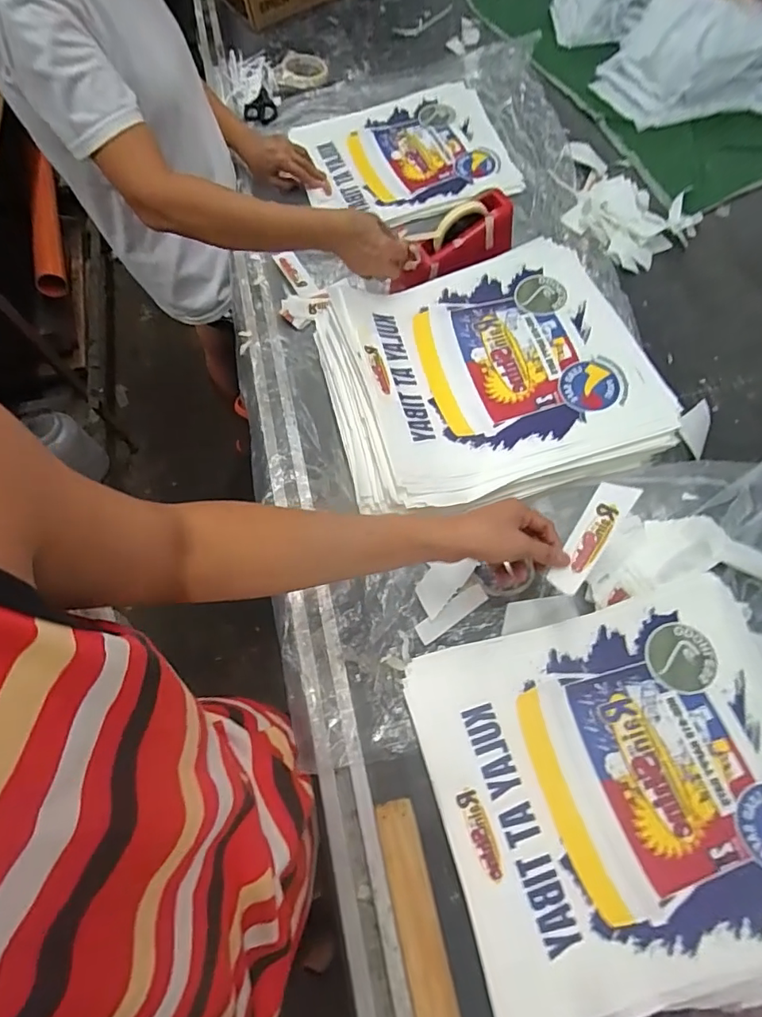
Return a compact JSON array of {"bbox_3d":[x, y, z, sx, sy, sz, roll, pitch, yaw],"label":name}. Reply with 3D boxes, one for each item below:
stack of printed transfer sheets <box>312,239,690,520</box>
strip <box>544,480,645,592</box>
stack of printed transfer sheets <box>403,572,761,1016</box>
[{"bbox_3d":[0.138,-0.187,0.699,0.416,0.082,0.362,-17,65,-3],"label":"stack of printed transfer sheets"},{"bbox_3d":[0.222,0.030,0.541,0.036,0.008,0.127,32,86,18],"label":"strip"},{"bbox_3d":[0.259,0.281,0.515,0.392,0.024,0.352,-15,65,-2],"label":"stack of printed transfer sheets"}]

